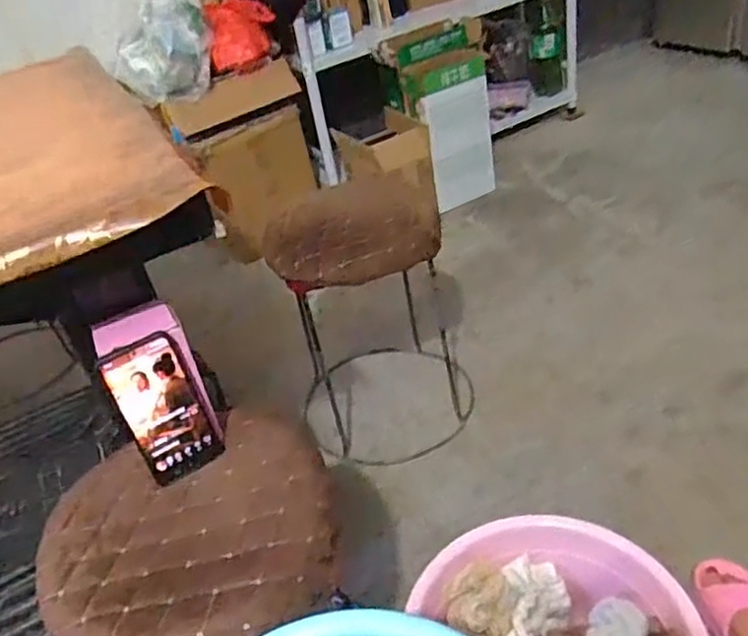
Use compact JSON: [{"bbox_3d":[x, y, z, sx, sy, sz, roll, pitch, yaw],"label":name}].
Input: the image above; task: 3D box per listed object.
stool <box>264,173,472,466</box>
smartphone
[{"bbox_3d":[0.012,-0.018,1.259,0.327,0.504,0.351,-8,35,5],"label":"stool"},{"bbox_3d":[-0.215,0.093,0.690,0.076,0.156,0.008,-29,26,-24],"label":"smartphone"}]

